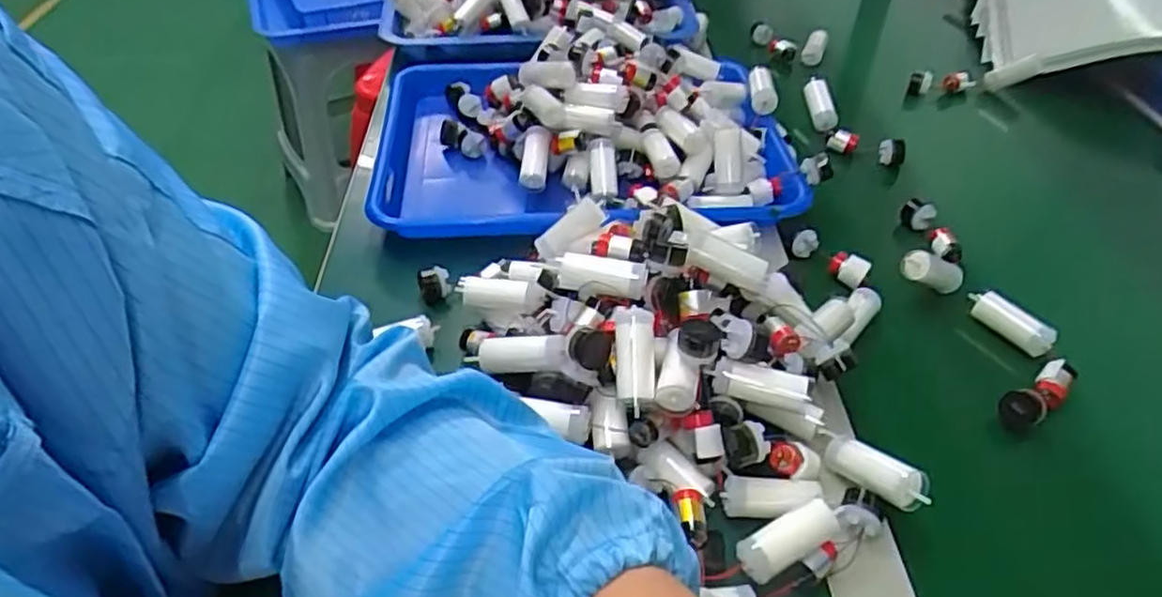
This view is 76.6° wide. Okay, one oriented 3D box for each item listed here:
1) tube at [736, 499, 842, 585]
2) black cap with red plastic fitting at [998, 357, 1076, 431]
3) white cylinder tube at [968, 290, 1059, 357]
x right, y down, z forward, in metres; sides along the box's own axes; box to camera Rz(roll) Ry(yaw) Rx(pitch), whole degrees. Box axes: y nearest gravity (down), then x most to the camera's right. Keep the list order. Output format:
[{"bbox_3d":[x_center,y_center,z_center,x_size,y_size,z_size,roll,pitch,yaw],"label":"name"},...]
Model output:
[{"bbox_3d":[0.099,0.115,0.350,0.049,0.016,0.018,-27,48,-6],"label":"tube"},{"bbox_3d":[0.276,0.057,0.441,0.056,0.019,0.020,-24,48,-23],"label":"black cap with red plastic fitting"},{"bbox_3d":[0.284,0.014,0.486,0.017,0.020,0.055,-31,51,-28],"label":"white cylinder tube"}]

